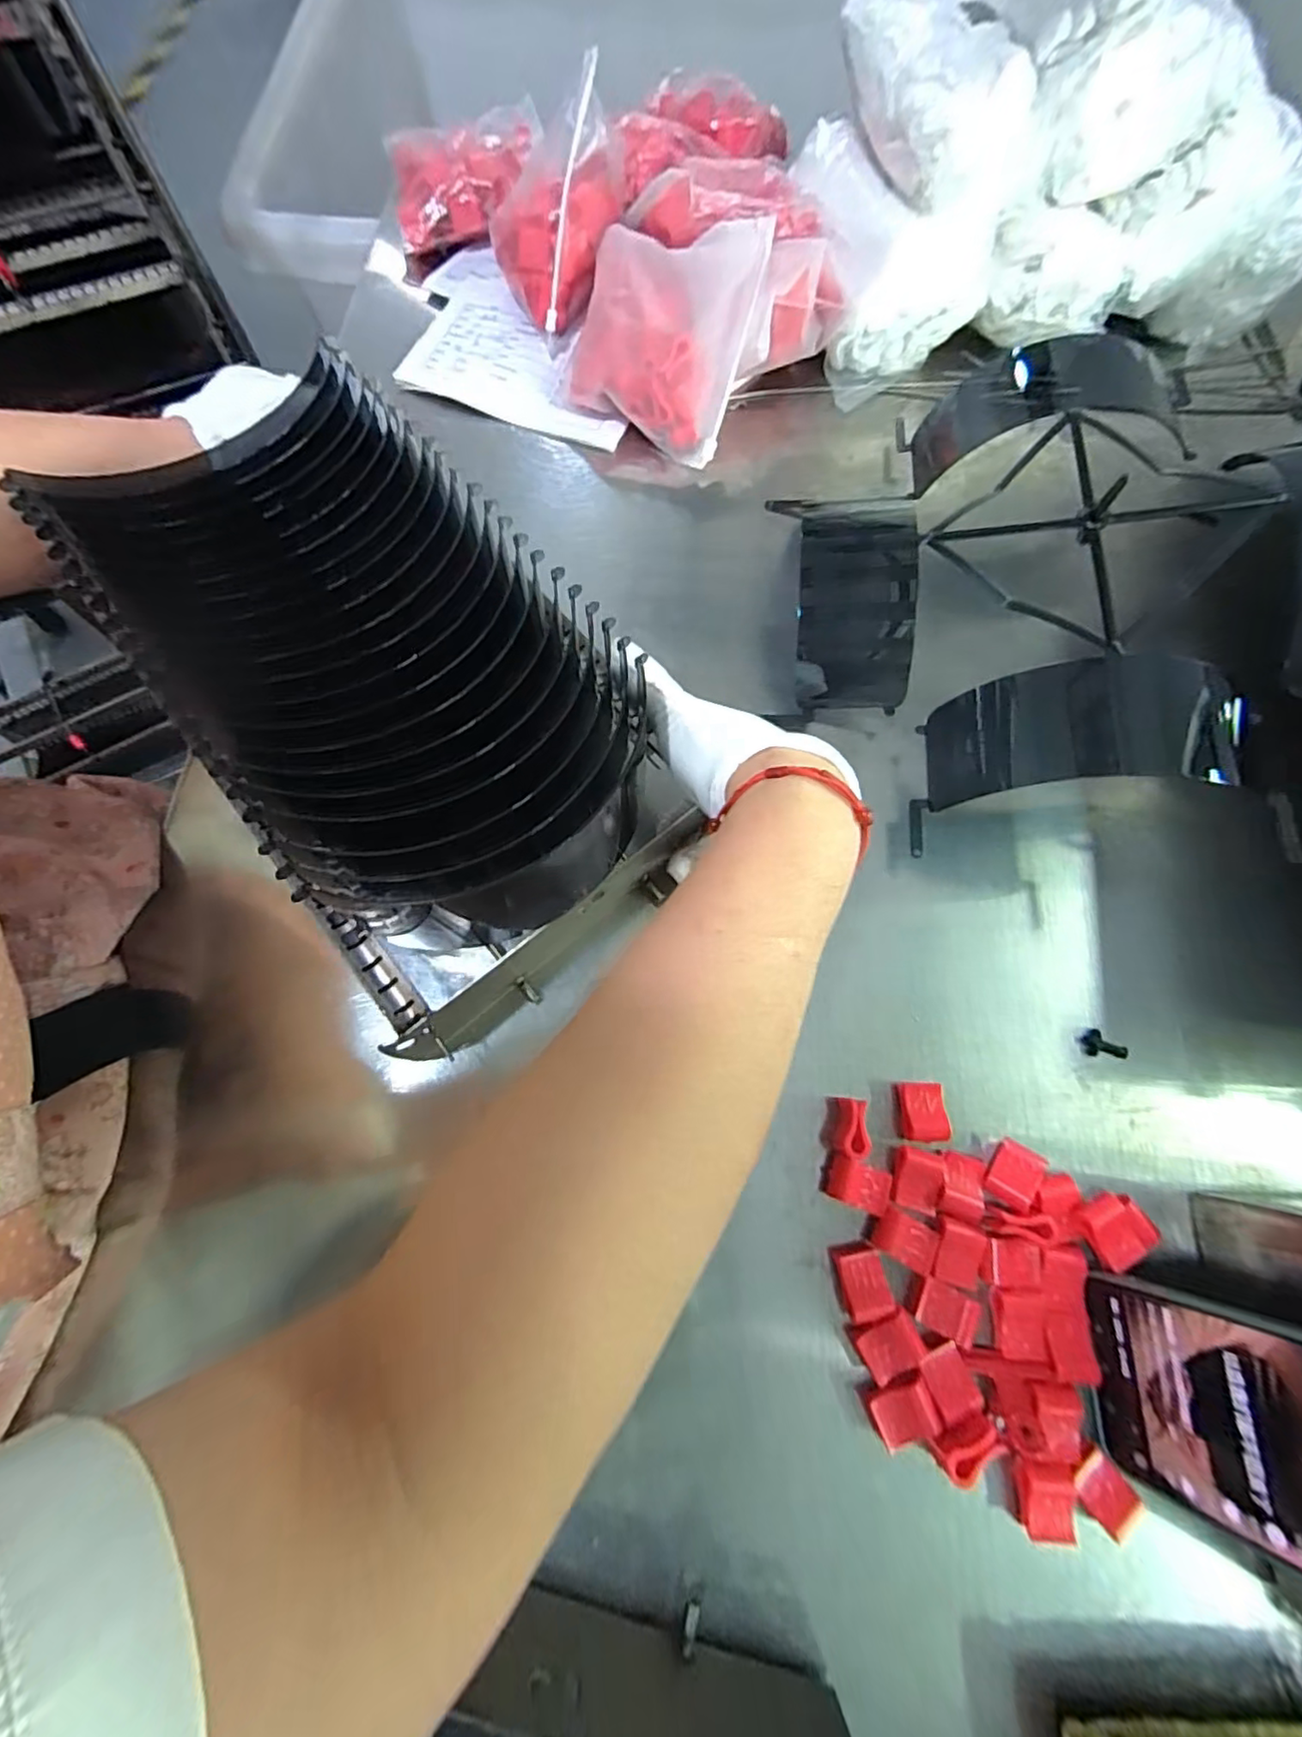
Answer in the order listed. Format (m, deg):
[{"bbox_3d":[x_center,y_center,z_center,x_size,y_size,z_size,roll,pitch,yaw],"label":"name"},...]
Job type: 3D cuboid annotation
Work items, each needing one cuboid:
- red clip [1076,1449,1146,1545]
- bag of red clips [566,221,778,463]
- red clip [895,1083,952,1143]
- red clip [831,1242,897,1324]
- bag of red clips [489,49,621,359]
[{"bbox_3d":[0.193,0.265,0.259,0.019,0.006,0.025,-35,76,-12],"label":"red clip"},{"bbox_3d":[0.005,-0.374,0.432,0.124,0.036,0.143,14,101,7],"label":"bag of red clips"},{"bbox_3d":[0.136,0.122,0.309,0.021,0.012,0.029,-7,72,-4],"label":"red clip"},{"bbox_3d":[0.098,0.190,0.284,0.022,0.013,0.028,-10,73,-5],"label":"red clip"},{"bbox_3d":[-0.067,-0.459,0.431,0.094,0.103,0.107,-5,72,-3],"label":"bag of red clips"}]

